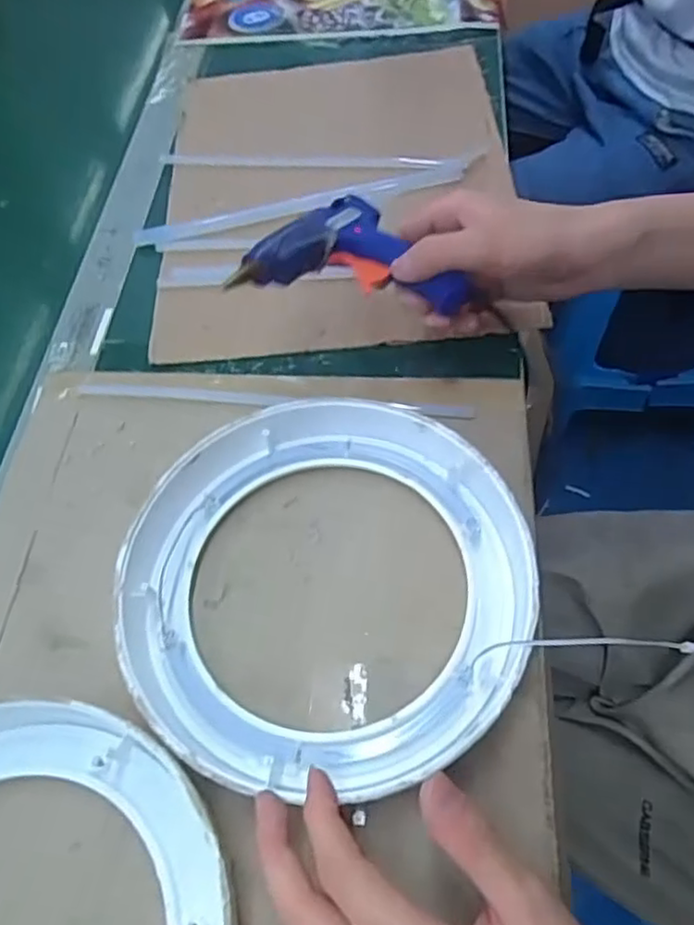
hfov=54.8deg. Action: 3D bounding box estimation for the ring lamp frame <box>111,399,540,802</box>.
[{"bbox_3d":[-0.011,0.060,0.360,0.211,0.029,0.208,1,59,5],"label":"ring lamp frame"}]

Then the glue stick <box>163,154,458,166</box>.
[{"bbox_3d":[-0.033,-0.256,0.567,0.257,0.012,0.013,4,59,7],"label":"glue stick"}]

